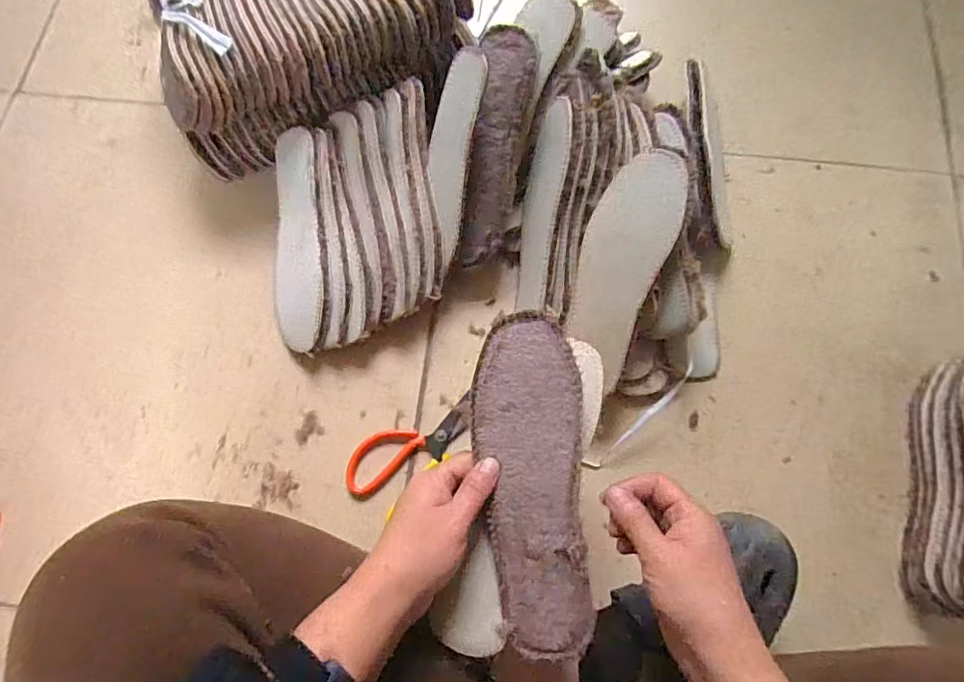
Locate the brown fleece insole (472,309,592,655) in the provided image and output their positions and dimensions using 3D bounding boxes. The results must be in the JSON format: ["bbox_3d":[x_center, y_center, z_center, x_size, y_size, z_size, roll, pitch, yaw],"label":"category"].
[{"bbox_3d":[0.037,0.096,0.390,0.078,0.013,0.236,-4,76,1],"label":"brown fleece insole"}]

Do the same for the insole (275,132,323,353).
[{"bbox_3d":[-0.207,-0.110,0.593,0.075,0.012,0.238,-5,86,35],"label":"insole"}]

